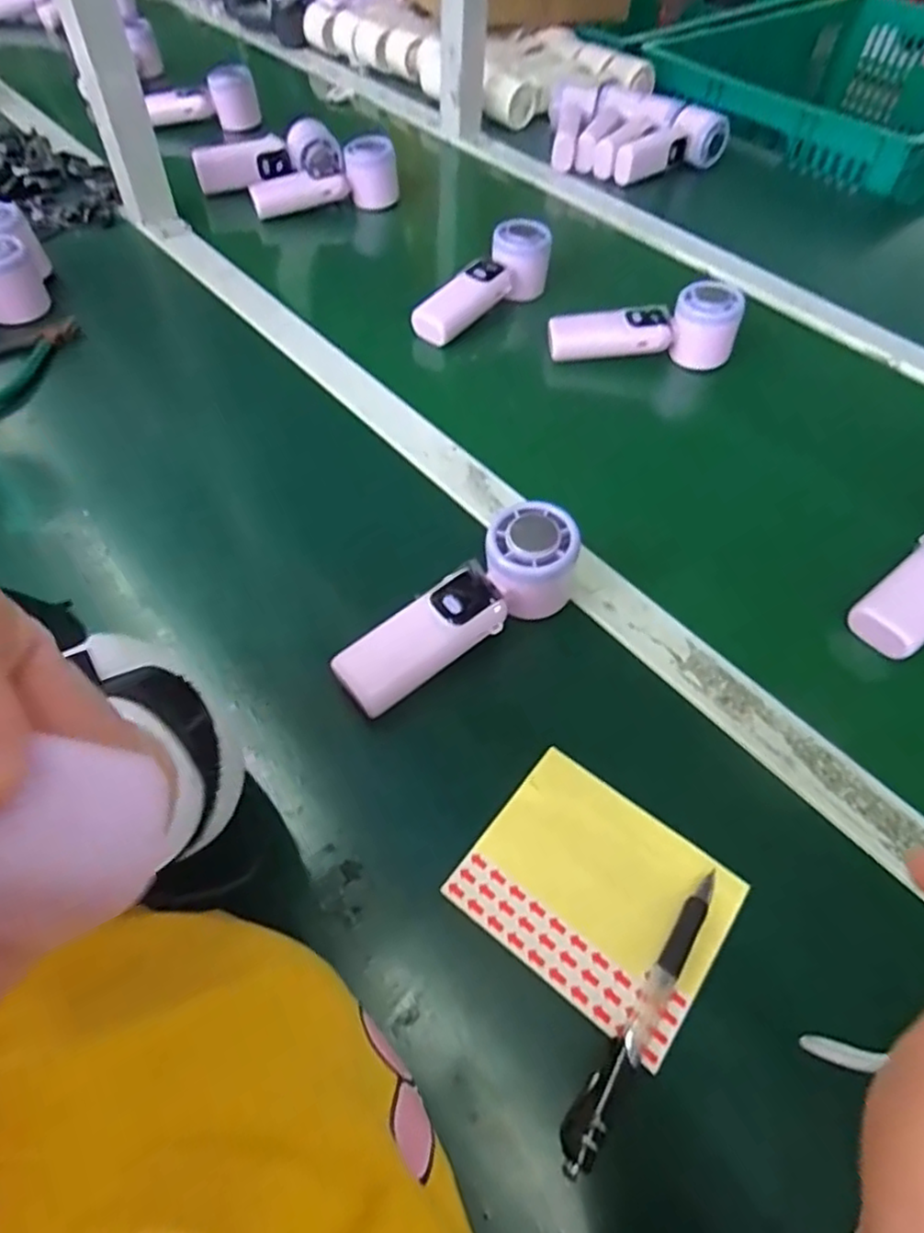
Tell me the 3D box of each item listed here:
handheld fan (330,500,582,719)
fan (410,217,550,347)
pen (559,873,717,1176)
[{"bbox_3d":[0.005,-0.005,0.397,0.157,0.055,0.057,-34,63,-26],"label":"handheld fan"},{"bbox_3d":[0.022,-0.319,0.635,0.056,0.057,0.163,31,57,17],"label":"fan"},{"bbox_3d":[0.084,0.175,0.297,0.015,0.014,0.139,34,58,19],"label":"pen"}]

